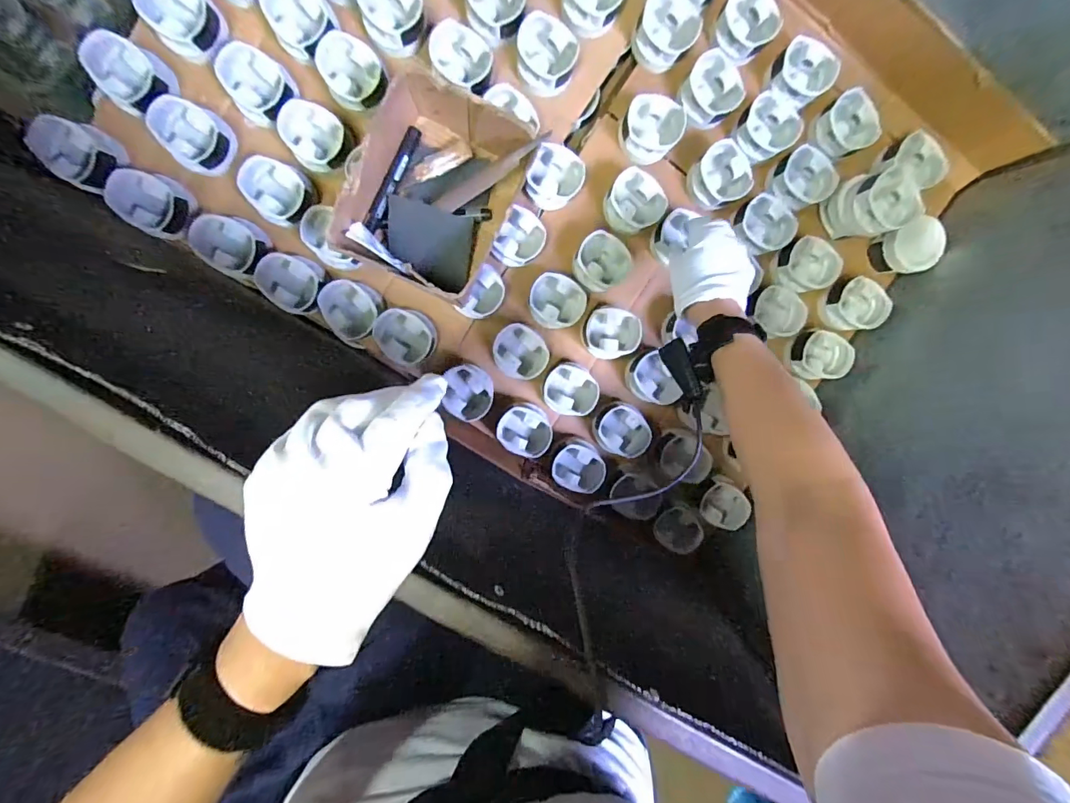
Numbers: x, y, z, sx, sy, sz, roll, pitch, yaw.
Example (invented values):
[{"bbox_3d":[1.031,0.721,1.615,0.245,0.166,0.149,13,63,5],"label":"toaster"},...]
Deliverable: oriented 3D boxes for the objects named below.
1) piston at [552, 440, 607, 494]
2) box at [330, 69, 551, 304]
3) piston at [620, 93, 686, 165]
[{"bbox_3d":[0.063,0.093,0.659,0.070,0.047,0.071,-1,98,-5],"label":"piston"},{"bbox_3d":[-0.120,-0.241,0.543,0.160,0.107,0.208,27,95,-8],"label":"box"},{"bbox_3d":[0.153,-0.366,0.609,0.075,0.038,0.087,36,94,-9],"label":"piston"}]

